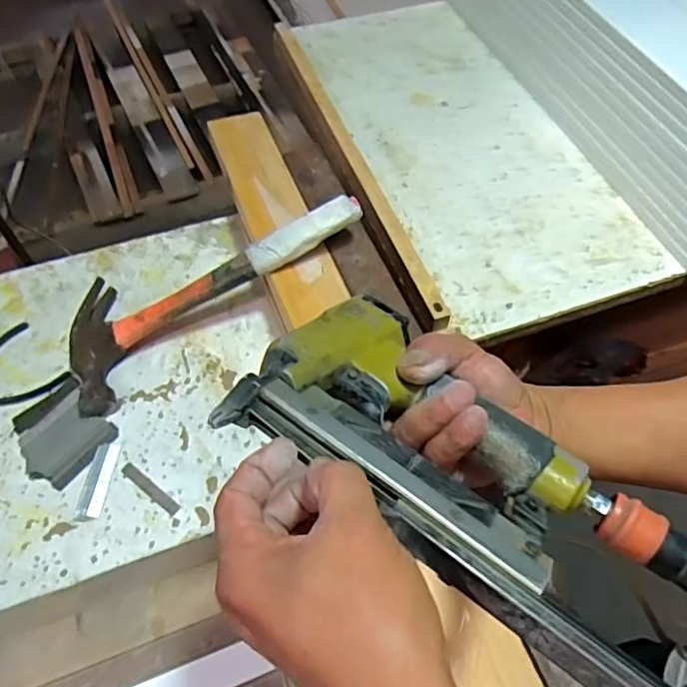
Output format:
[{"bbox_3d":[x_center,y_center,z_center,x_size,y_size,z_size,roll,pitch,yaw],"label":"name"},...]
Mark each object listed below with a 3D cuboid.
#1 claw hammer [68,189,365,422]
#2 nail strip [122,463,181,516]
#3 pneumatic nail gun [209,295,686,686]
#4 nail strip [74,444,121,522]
[{"bbox_3d":[-0.118,-0.053,0.544,0.292,0.031,0.126,-28,61,3],"label":"claw hammer"},{"bbox_3d":[-0.162,0.121,0.495,0.063,0.004,0.011,34,63,18],"label":"nail strip"},{"bbox_3d":[0.072,0.072,0.284,0.265,0.048,0.125,37,61,22],"label":"pneumatic nail gun"},{"bbox_3d":[-0.206,0.115,0.499,0.020,0.004,0.066,6,58,3],"label":"nail strip"}]

